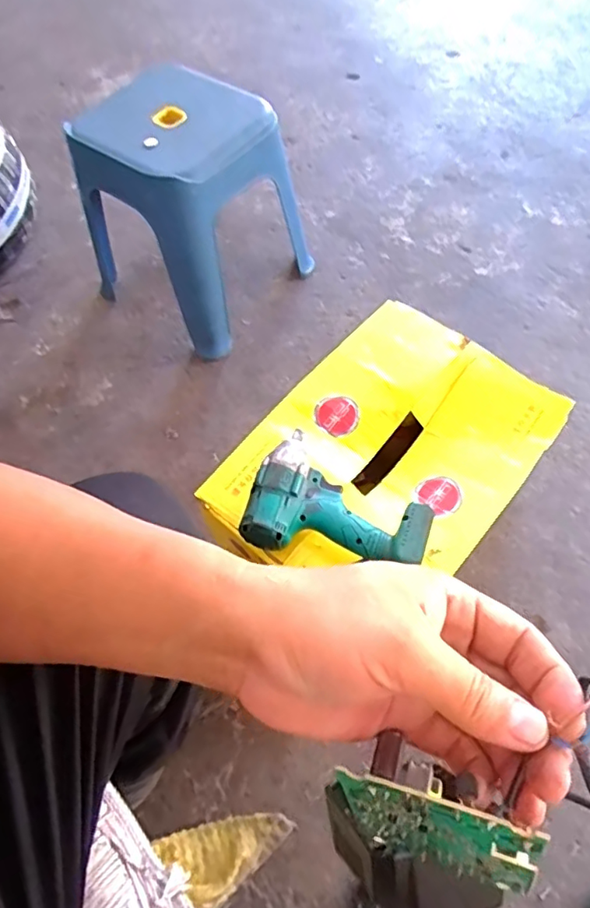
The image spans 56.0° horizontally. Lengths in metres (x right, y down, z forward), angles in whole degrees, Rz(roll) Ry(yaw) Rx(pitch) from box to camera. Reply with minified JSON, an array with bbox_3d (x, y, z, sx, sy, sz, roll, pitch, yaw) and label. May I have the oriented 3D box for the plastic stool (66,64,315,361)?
[{"bbox_3d":[-0.183,-0.426,0.973,0.314,0.330,0.287,36,69,19],"label":"plastic stool"}]

